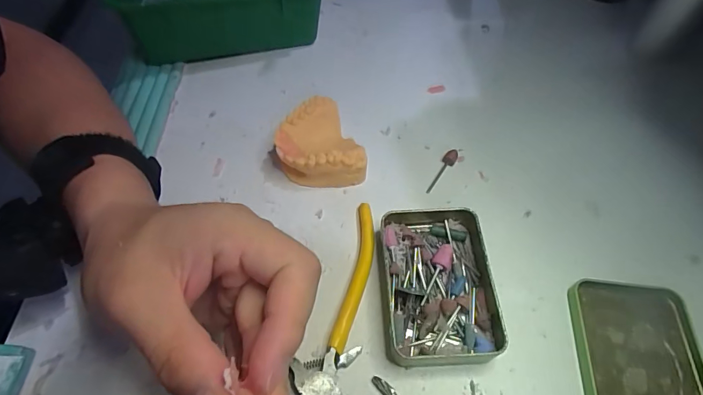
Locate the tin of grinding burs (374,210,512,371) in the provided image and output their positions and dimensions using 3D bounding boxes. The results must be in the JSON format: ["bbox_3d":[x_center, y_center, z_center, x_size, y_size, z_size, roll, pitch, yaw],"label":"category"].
[{"bbox_3d":[0.056,0.052,0.257,0.072,0.024,0.099,-1,58,-3],"label":"tin of grinding burs"}]

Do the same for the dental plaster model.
[{"bbox_3d":[-0.027,-0.037,0.307,0.057,0.034,0.069,-22,61,-15],"label":"dental plaster model"}]

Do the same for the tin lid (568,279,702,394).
[{"bbox_3d":[0.173,0.099,0.238,0.071,0.009,0.098,6,58,2],"label":"tin lid"}]

